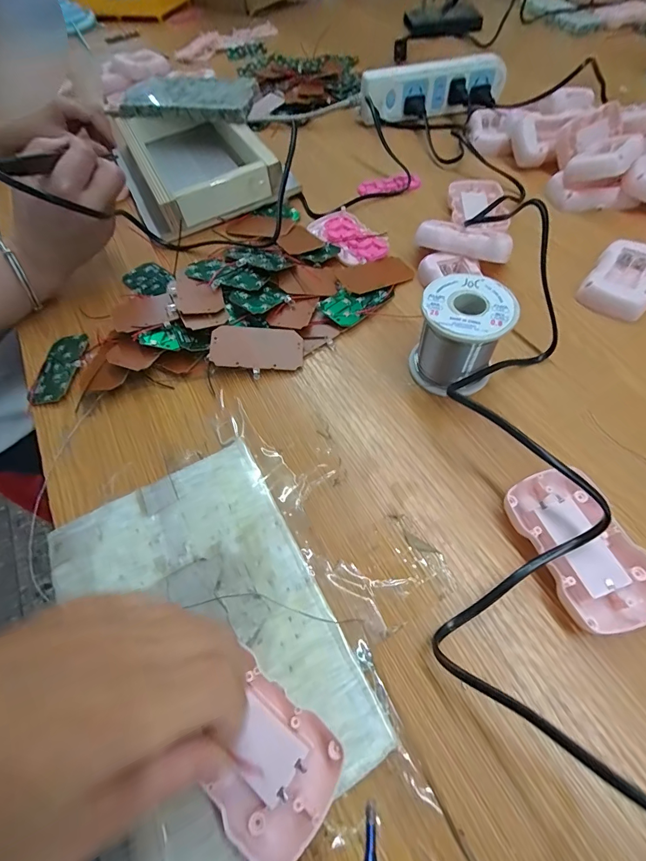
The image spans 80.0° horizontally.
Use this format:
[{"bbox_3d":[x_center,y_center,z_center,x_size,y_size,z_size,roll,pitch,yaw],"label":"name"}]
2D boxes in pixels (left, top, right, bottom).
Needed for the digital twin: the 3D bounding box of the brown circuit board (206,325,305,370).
[{"bbox_3d":[-0.054,-0.068,0.317,0.075,0.007,0.037,2,68,-5],"label":"brown circuit board"}]

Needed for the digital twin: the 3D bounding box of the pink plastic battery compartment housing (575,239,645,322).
[{"bbox_3d":[0.264,-0.133,0.337,0.051,0.020,0.082,34,67,22],"label":"pink plastic battery compartment housing"}]

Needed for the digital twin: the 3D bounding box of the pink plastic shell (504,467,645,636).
[{"bbox_3d":[0.148,0.066,0.222,0.053,0.021,0.088,-19,60,-6],"label":"pink plastic shell"}]

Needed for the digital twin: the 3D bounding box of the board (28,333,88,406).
[{"bbox_3d":[-0.226,-0.055,0.330,0.037,0.010,0.071,0,59,4],"label":"board"}]

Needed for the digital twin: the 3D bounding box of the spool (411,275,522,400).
[{"bbox_3d":[0.099,-0.068,0.282,0.061,0.064,0.062,29,65,20],"label":"spool"}]

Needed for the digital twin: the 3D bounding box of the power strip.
[{"bbox_3d":[0.150,-0.465,0.519,0.193,0.050,0.037,-12,59,-3],"label":"power strip"}]

